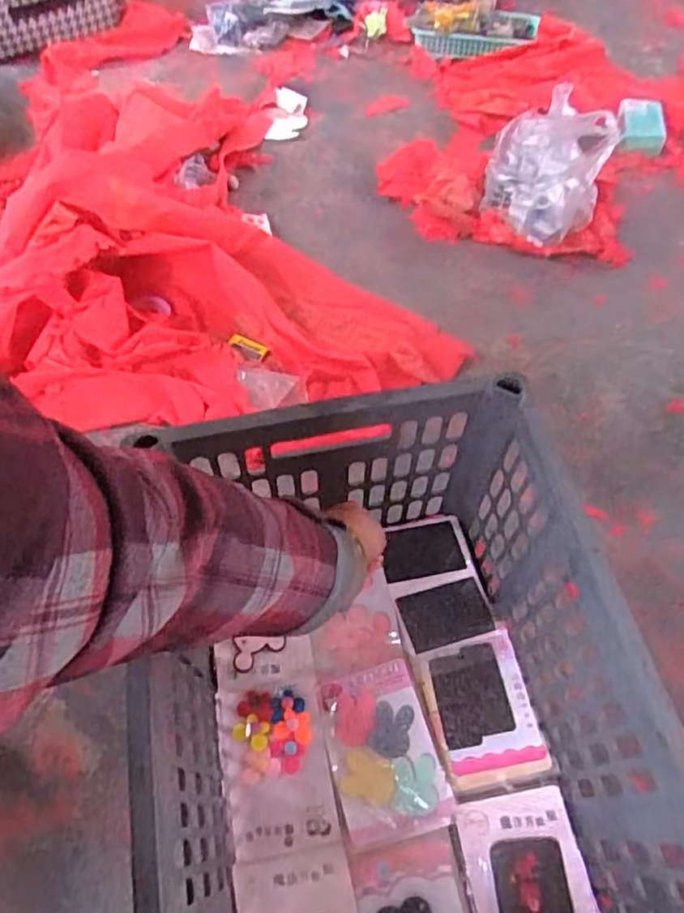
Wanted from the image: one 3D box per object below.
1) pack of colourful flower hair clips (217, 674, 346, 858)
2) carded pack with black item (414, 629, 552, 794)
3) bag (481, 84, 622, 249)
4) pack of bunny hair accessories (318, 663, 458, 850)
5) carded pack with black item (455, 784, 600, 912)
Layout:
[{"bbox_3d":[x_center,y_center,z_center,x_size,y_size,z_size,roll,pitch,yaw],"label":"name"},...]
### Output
[{"bbox_3d":[-0.059,0.277,0.559,0.093,0.005,0.139,-11,60,-7],"label":"pack of colourful flower hair clips"},{"bbox_3d":[0.132,0.237,0.580,0.092,0.008,0.124,-12,60,-8],"label":"carded pack with black item"},{"bbox_3d":[0.306,-0.425,0.942,0.167,0.164,0.129,32,64,17],"label":"bag"},{"bbox_3d":[0.036,0.265,0.564,0.093,0.007,0.141,-13,60,-8],"label":"pack of bunny hair accessories"},{"bbox_3d":[0.157,0.360,0.514,0.095,0.021,0.137,-9,60,-6],"label":"carded pack with black item"}]

